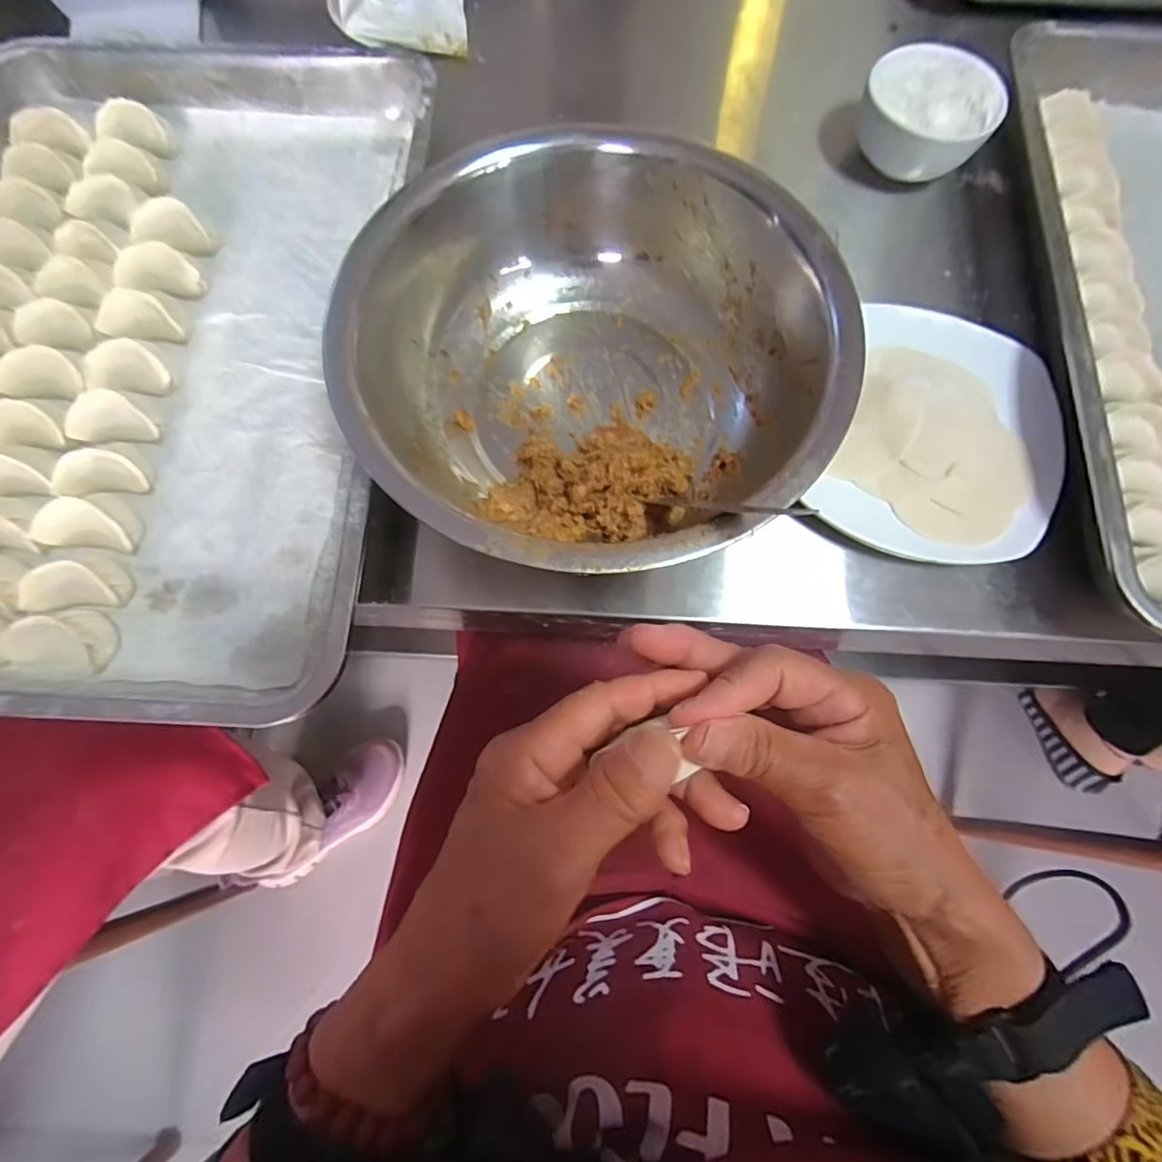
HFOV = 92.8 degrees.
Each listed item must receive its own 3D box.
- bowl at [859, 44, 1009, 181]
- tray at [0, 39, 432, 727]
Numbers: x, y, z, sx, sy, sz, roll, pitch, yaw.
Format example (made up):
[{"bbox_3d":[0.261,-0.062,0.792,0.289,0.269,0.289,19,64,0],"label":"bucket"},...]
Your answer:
[{"bbox_3d":[0.266,-0.357,0.428,0.094,0.048,0.077,30,76,8],"label":"bowl"},{"bbox_3d":[-0.285,-0.159,0.365,0.336,0.054,0.478,2,74,0],"label":"tray"}]

